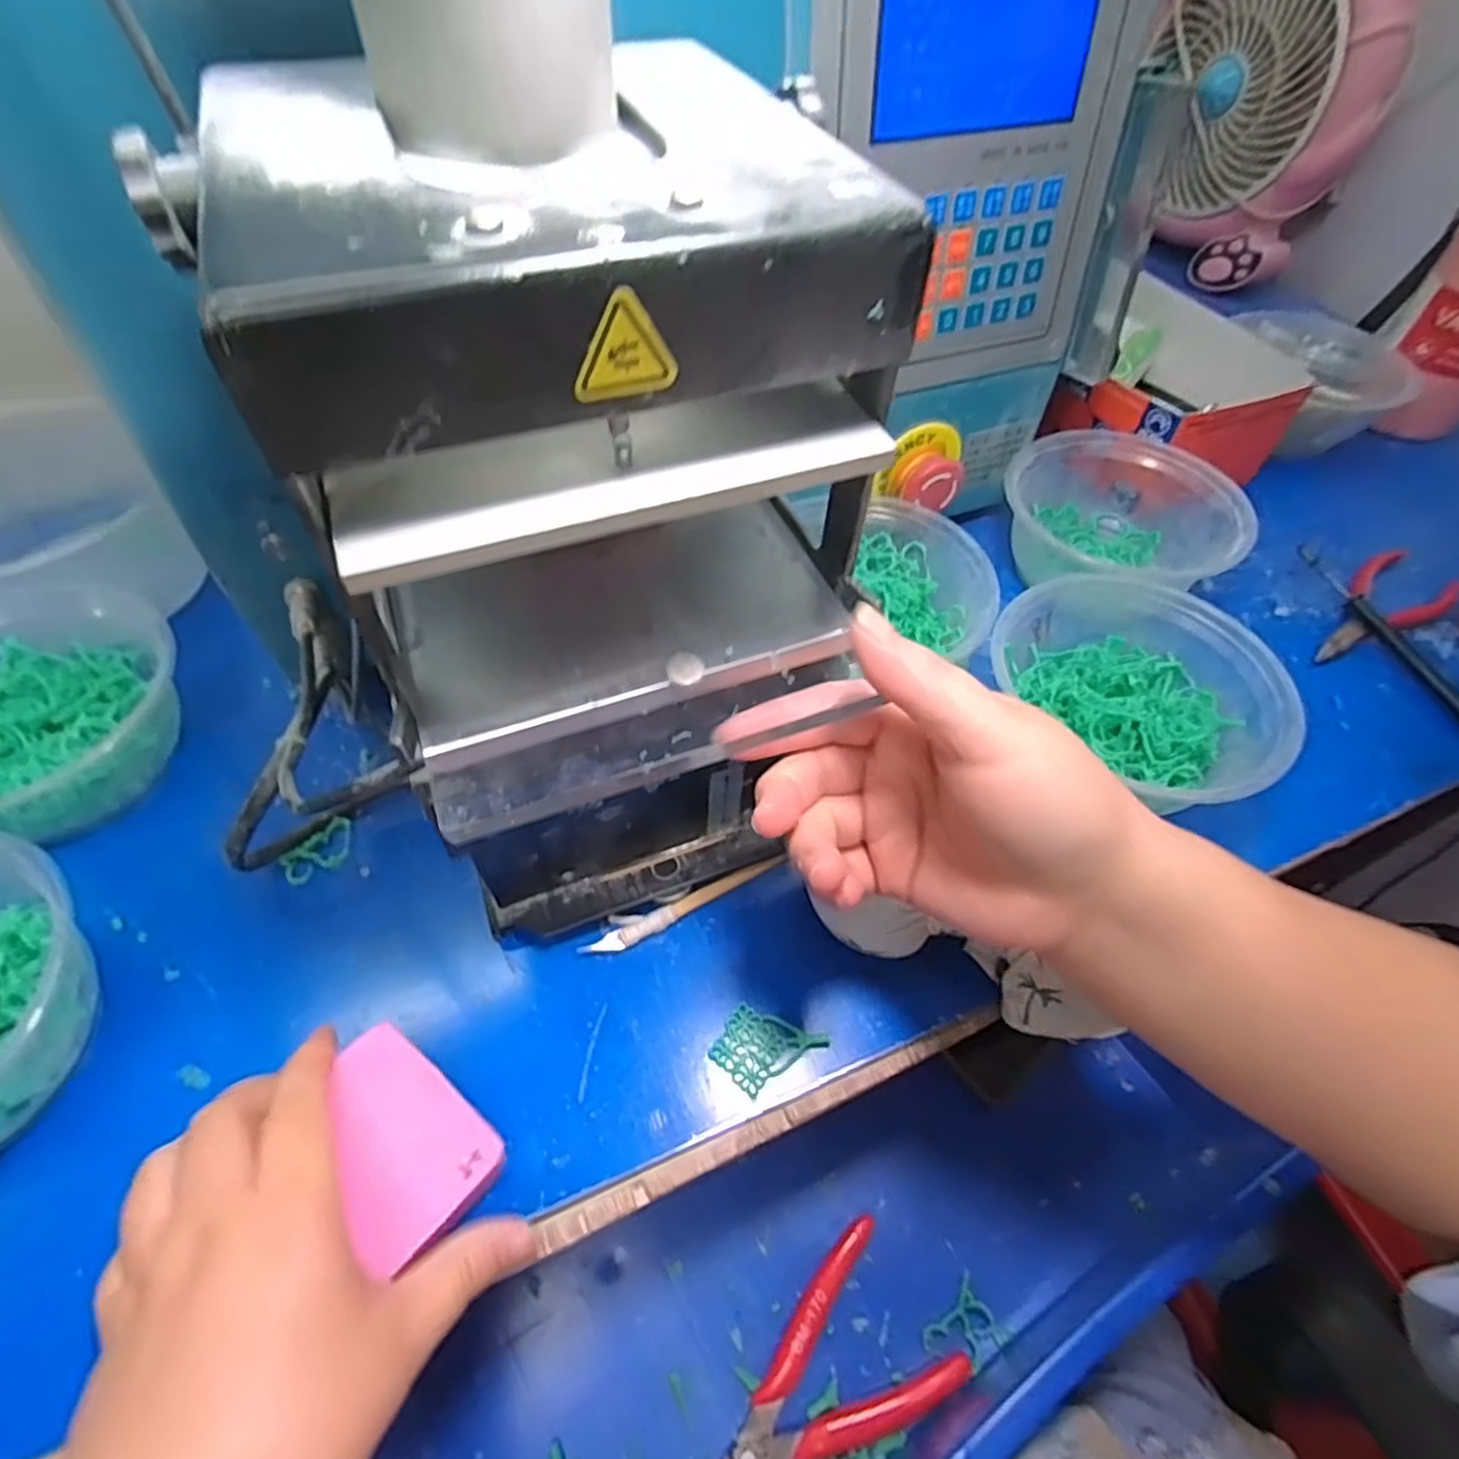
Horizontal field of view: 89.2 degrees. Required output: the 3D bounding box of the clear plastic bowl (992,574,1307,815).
[{"bbox_3d":[0.195,-0.009,0.372,0.121,0.060,0.136,-32,61,-23],"label":"clear plastic bowl"}]

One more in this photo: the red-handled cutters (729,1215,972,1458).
[{"bbox_3d":[0.047,0.305,0.346,0.113,0.013,0.075,-31,60,-23],"label":"red-handled cutters"}]

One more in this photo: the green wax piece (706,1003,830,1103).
[{"bbox_3d":[0.015,0.131,0.302,0.037,0.005,0.034,30,58,18],"label":"green wax piece"}]

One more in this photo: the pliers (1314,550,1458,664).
[{"bbox_3d":[0.413,-0.077,0.461,0.140,0.019,0.054,-34,62,-25],"label":"pliers"}]

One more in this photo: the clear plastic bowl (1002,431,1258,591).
[{"bbox_3d":[0.236,-0.130,0.456,0.132,0.054,0.129,1,53,-2],"label":"clear plastic bowl"}]

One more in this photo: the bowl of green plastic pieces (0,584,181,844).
[{"bbox_3d":[-0.337,-0.004,0.348,0.111,0.066,0.122,1,53,-2],"label":"bowl of green plastic pieces"}]

